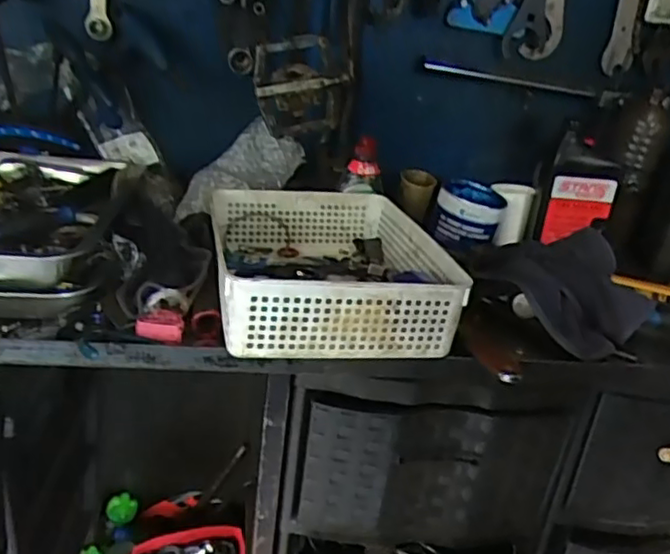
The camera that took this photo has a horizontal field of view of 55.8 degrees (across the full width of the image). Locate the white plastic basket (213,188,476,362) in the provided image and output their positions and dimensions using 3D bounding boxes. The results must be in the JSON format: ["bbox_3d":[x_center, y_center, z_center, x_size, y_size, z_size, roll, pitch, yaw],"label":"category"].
[{"bbox_3d":[-0.016,-0.017,0.756,0.236,0.106,0.335,2,25,-13],"label":"white plastic basket"}]

